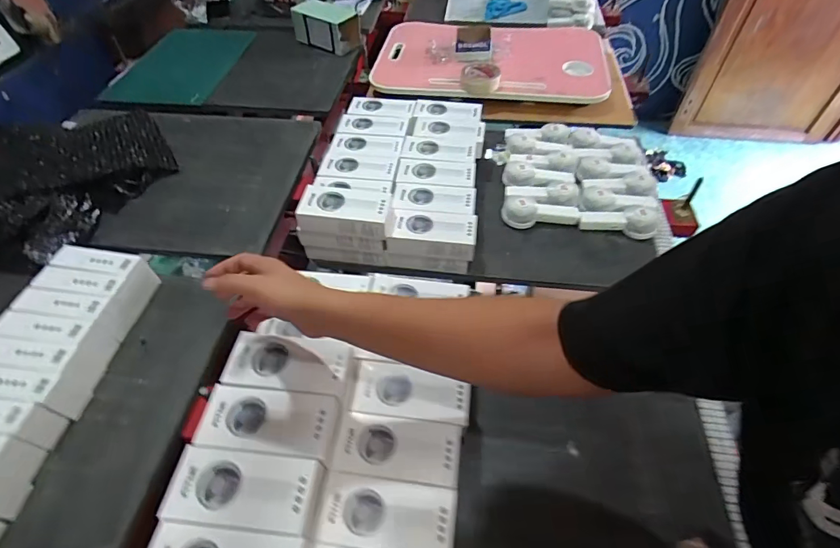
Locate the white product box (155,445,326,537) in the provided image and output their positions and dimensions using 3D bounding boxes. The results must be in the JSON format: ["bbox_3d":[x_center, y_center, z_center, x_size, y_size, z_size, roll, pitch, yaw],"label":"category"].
[{"bbox_3d":[-0.179,0.226,0.449,0.150,0.040,0.070,4,52,4],"label":"white product box"}]

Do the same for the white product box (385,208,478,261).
[{"bbox_3d":[0.022,-0.067,0.728,0.145,0.046,0.075,6,52,7],"label":"white product box"}]

